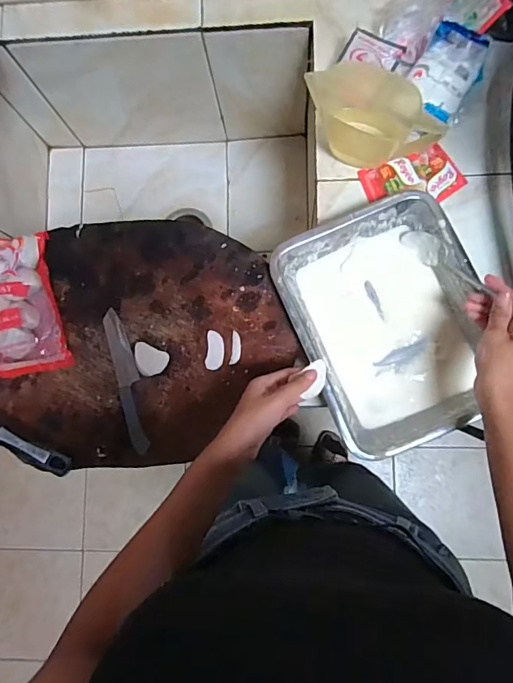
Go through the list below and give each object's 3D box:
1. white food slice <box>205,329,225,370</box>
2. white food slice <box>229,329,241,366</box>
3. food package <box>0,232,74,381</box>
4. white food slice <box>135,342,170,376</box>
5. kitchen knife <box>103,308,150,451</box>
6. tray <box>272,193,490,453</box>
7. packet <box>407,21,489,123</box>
[{"bbox_3d":[-0.050,0.011,0.571,0.022,0.006,0.048,4,83,5],"label":"white food slice"},{"bbox_3d":[-0.025,0.008,0.571,0.012,0.004,0.041,6,83,5],"label":"white food slice"},{"bbox_3d":[-0.305,-0.049,0.570,0.117,0.049,0.184,-14,82,2],"label":"food package"},{"bbox_3d":[-0.131,0.024,0.569,0.042,0.011,0.035,23,85,7],"label":"white food slice"},{"bbox_3d":[-0.157,0.045,0.563,0.028,0.015,0.178,-17,82,2],"label":"kitchen knife"},{"bbox_3d":[0.161,-0.023,0.564,0.213,0.046,0.274,-22,82,1],"label":"tray"},{"bbox_3d":[0.244,-0.344,0.590,0.079,0.030,0.125,31,86,7],"label":"packet"}]

